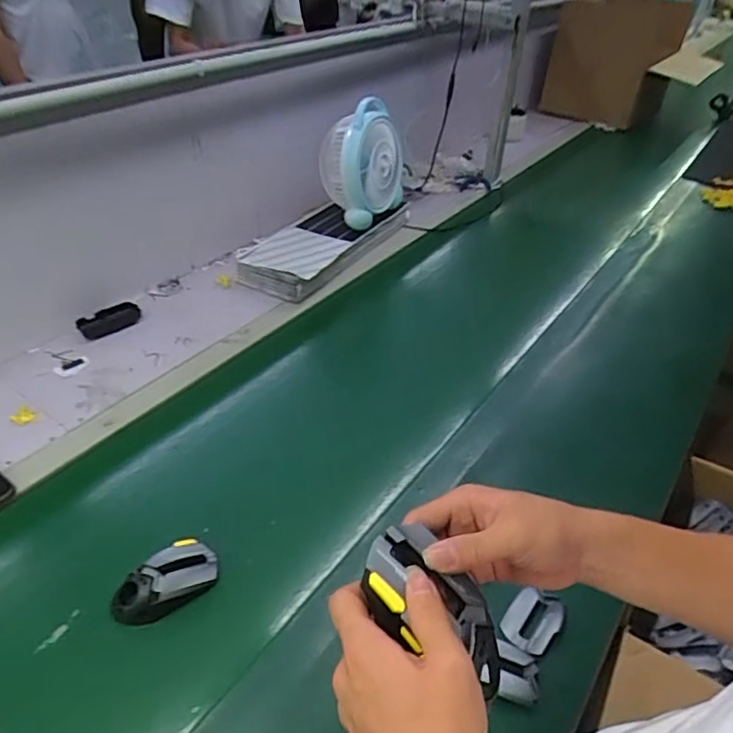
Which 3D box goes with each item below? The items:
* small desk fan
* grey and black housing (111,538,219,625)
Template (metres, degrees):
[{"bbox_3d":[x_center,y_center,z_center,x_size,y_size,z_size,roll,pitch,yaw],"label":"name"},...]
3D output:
[{"bbox_3d":[-0.002,-0.464,1.298,0.144,0.240,0.220,14,41,13],"label":"small desk fan"},{"bbox_3d":[-0.233,0.249,0.661,0.118,0.036,0.060,-20,46,-26],"label":"grey and black housing"}]

